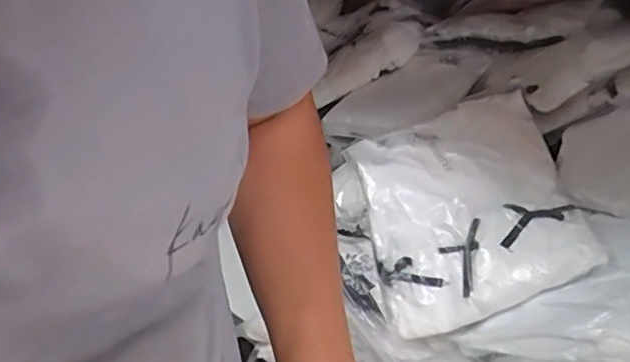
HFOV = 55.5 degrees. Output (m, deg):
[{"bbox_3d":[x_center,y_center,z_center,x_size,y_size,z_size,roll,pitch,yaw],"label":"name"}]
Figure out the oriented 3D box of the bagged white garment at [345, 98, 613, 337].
[{"bbox_3d":[0.169,0.029,0.678,0.226,0.036,0.260,-14,52,4],"label":"bagged white garment"}]

